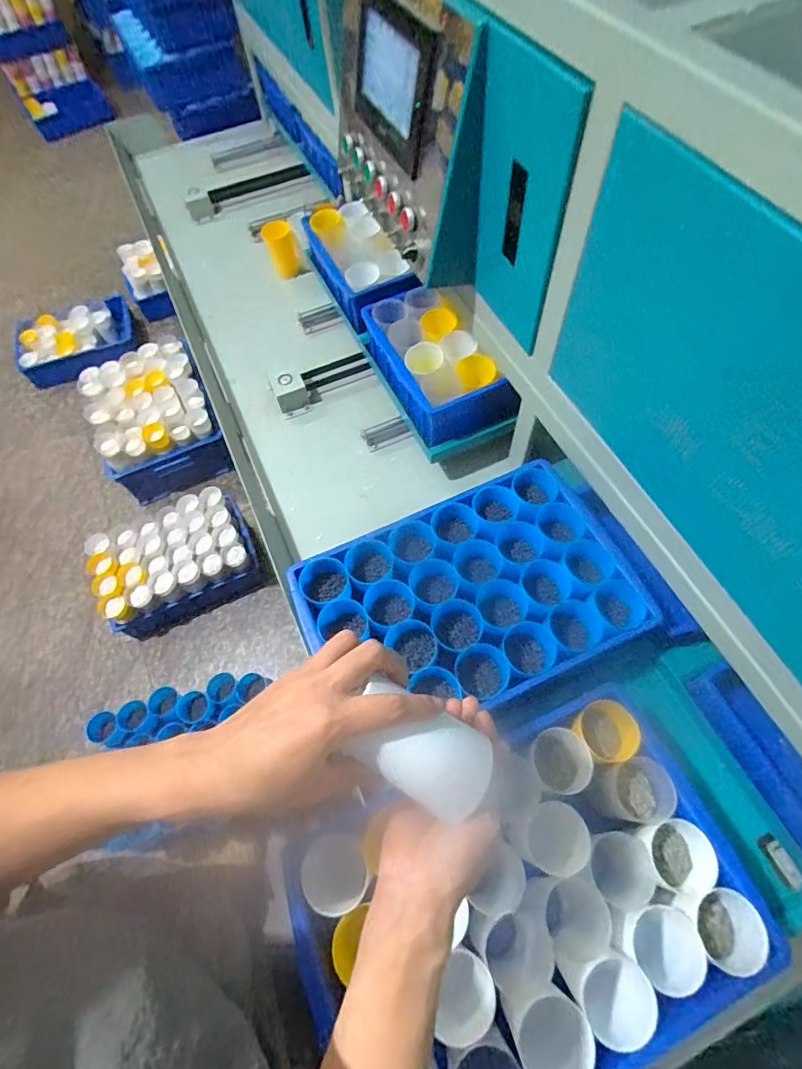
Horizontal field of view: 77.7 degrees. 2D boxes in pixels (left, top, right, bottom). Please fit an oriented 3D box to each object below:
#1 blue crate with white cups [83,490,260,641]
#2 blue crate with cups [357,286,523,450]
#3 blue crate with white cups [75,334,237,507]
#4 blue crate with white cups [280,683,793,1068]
[{"bbox_3d":[-0.623,0.077,1.401,0.413,0.187,0.276,-24,64,-9],"label":"blue crate with white cups"},{"bbox_3d":[0.058,-0.302,0.875,0.159,0.122,0.290,-22,64,-8],"label":"blue crate with cups"},{"bbox_3d":[-0.770,-0.356,1.572,0.340,0.241,0.411,-23,64,-8],"label":"blue crate with white cups"},{"bbox_3d":[0.129,0.365,0.506,0.431,0.100,0.270,-22,64,-8],"label":"blue crate with white cups"}]

